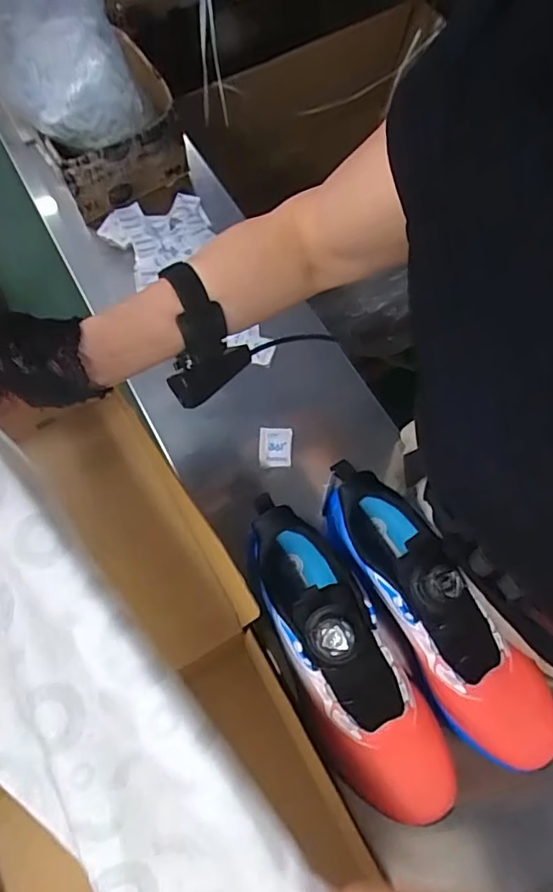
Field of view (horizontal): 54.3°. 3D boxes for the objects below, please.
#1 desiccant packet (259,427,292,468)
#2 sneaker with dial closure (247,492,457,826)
[{"bbox_3d":[-0.001,0.001,0.597,0.036,0.009,0.045,2,69,3],"label":"desiccant packet"},{"bbox_3d":[0.051,0.173,0.438,0.084,0.093,0.258,-29,71,-9],"label":"sneaker with dial closure"}]

